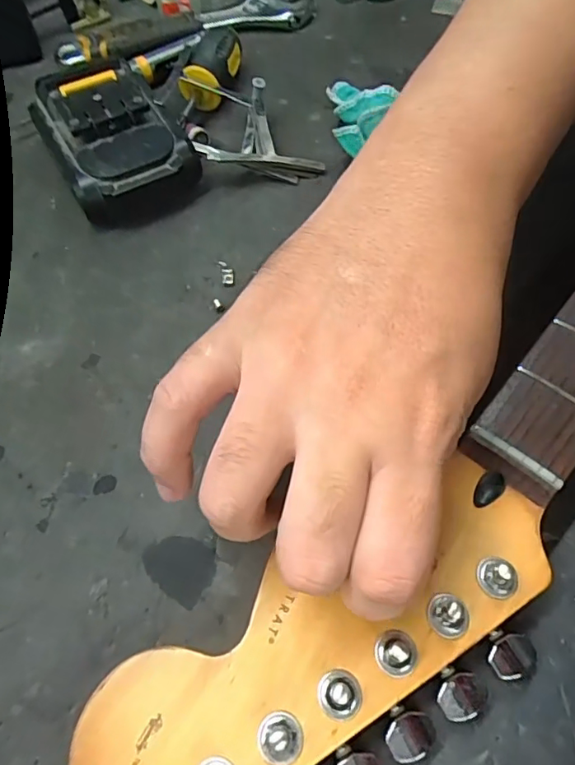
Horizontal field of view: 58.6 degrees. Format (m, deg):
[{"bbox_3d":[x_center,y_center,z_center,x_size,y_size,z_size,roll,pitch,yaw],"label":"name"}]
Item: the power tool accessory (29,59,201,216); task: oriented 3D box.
[{"bbox_3d":[-0.104,-0.146,0.312,0.074,0.045,0.100,-28,65,-14],"label":"power tool accessory"}]

